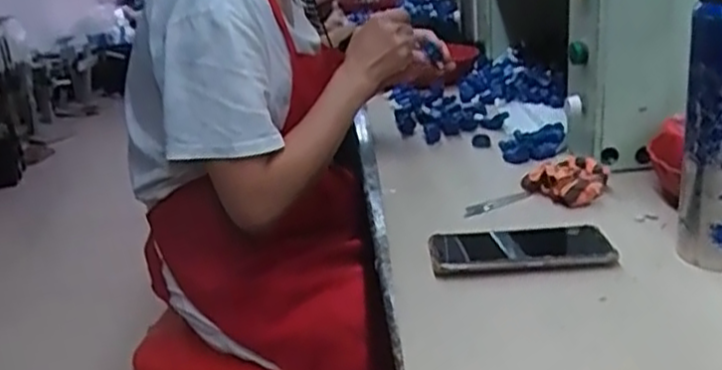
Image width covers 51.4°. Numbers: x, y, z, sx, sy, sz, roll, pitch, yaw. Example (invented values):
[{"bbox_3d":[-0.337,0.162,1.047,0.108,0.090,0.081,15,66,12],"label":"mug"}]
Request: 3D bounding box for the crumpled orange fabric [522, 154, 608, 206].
[{"bbox_3d":[0.228,-0.006,0.842,0.094,0.033,0.092,0,20,16],"label":"crumpled orange fabric"}]

